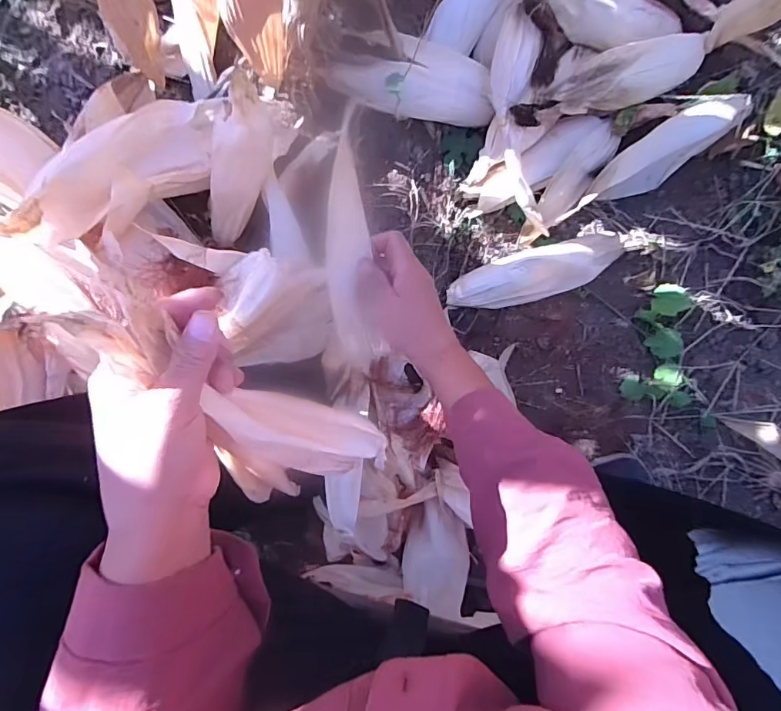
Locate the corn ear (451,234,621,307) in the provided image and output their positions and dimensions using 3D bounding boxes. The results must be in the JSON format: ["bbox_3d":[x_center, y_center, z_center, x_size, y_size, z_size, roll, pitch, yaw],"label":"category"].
[{"bbox_3d":[0.201,-0.114,0.643,0.242,0.063,0.073,-16,94,10],"label":"corn ear"}]

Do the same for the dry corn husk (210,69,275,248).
[{"bbox_3d":[-0.168,-0.210,0.512,0.048,0.209,0.046,27,50,-7],"label":"dry corn husk"}]

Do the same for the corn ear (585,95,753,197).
[{"bbox_3d":[0.361,-0.266,0.599,0.207,0.061,0.067,-30,95,18],"label":"corn ear"}]

